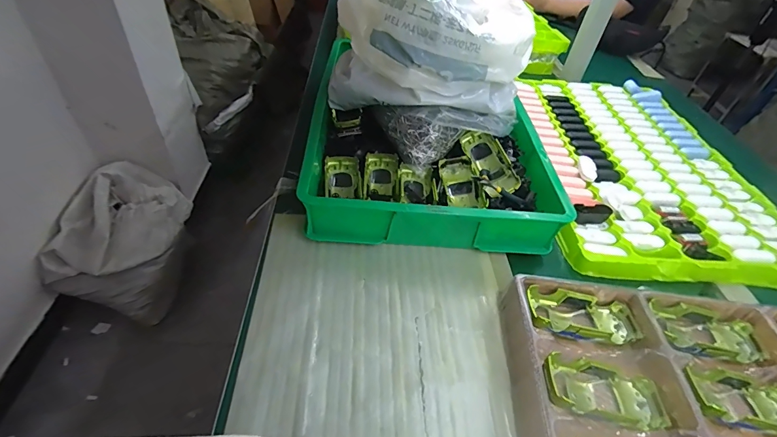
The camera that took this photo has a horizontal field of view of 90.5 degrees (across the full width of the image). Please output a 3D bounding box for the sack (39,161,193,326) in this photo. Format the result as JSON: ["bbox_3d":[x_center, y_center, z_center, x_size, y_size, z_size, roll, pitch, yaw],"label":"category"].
[{"bbox_3d":[-0.815,0.062,1.231,0.309,0.300,0.409,7,45,-1],"label":"sack"}]

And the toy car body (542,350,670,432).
[{"bbox_3d":[0.216,0.181,0.398,0.135,0.030,0.056,17,43,-11],"label":"toy car body"}]

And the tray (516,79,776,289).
[{"bbox_3d":[0.467,-0.123,0.742,0.388,0.035,0.573,5,44,-1],"label":"tray"}]

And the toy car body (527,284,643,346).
[{"bbox_3d":[0.228,0.117,0.455,0.136,0.035,0.064,6,44,0],"label":"toy car body"}]

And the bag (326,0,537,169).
[{"bbox_3d":[0.091,-0.275,0.642,0.253,0.210,0.306,36,51,25],"label":"bag"}]

